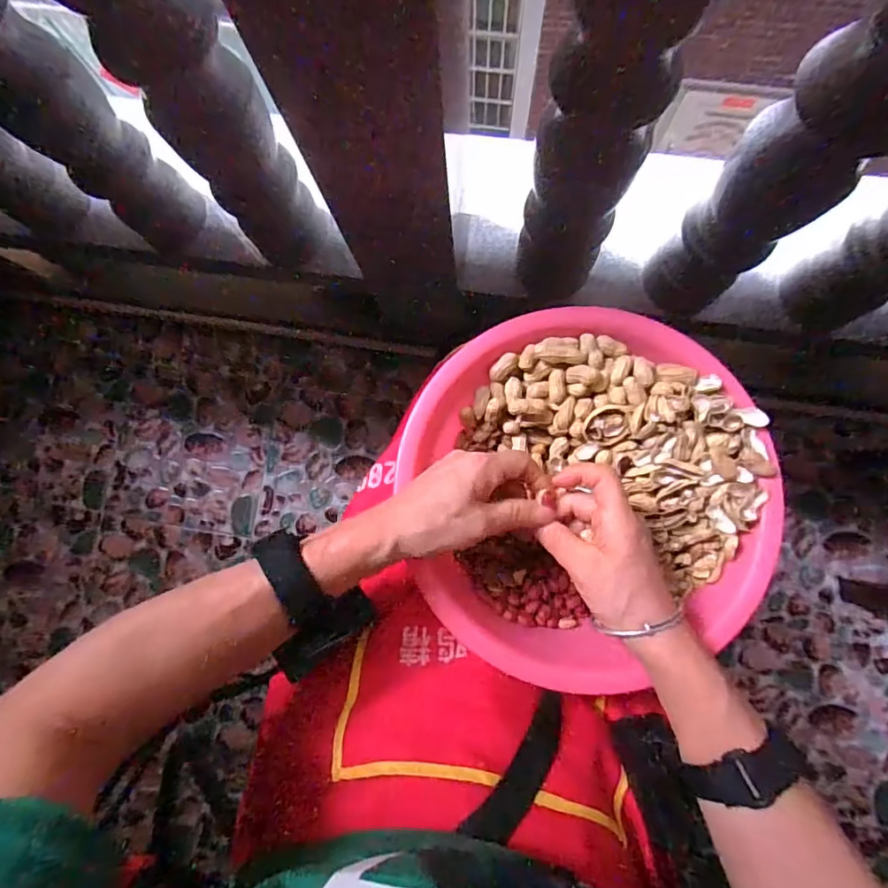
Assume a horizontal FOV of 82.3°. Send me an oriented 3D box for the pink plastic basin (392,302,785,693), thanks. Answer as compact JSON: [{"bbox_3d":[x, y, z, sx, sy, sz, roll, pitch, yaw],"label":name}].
[{"bbox_3d":[0.100,0.030,0.384,0.253,0.063,0.258,0,85,2],"label":"pink plastic basin"}]

